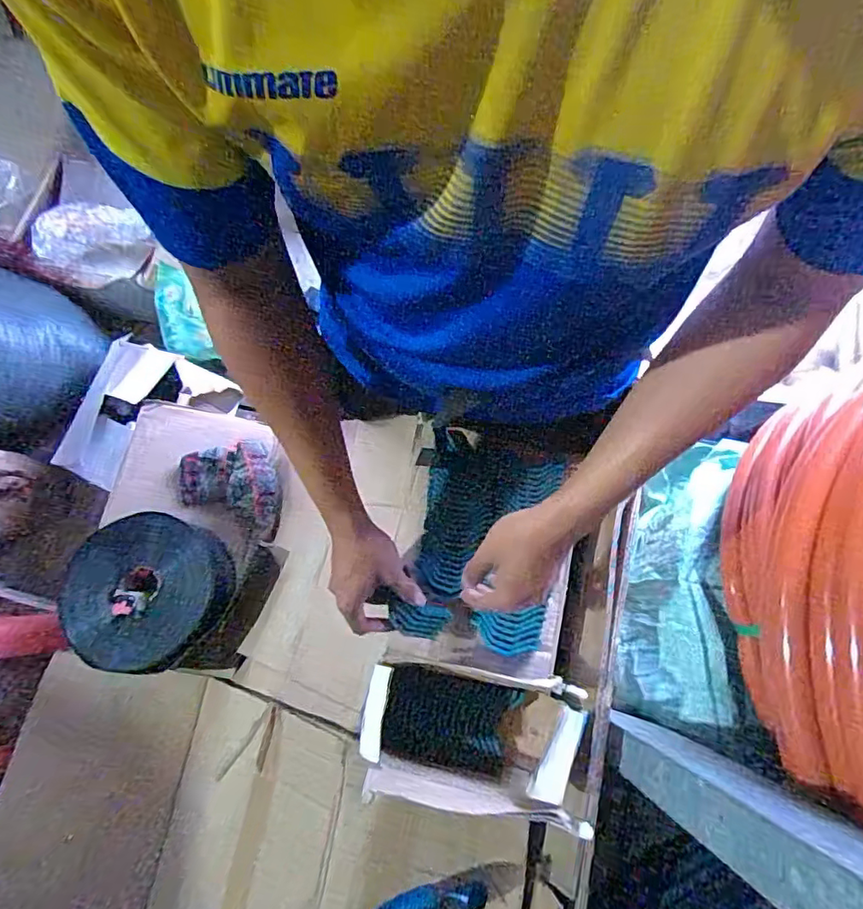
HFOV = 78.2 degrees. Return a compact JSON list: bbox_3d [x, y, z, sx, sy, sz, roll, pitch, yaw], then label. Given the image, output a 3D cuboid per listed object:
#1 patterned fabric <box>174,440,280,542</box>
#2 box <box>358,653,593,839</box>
[{"bbox_3d":[-0.324,0.039,0.867,0.196,0.030,0.130,23,75,7],"label":"patterned fabric"},{"bbox_3d":[0.037,0.263,0.513,0.195,0.144,0.106,7,74,2],"label":"box"}]

